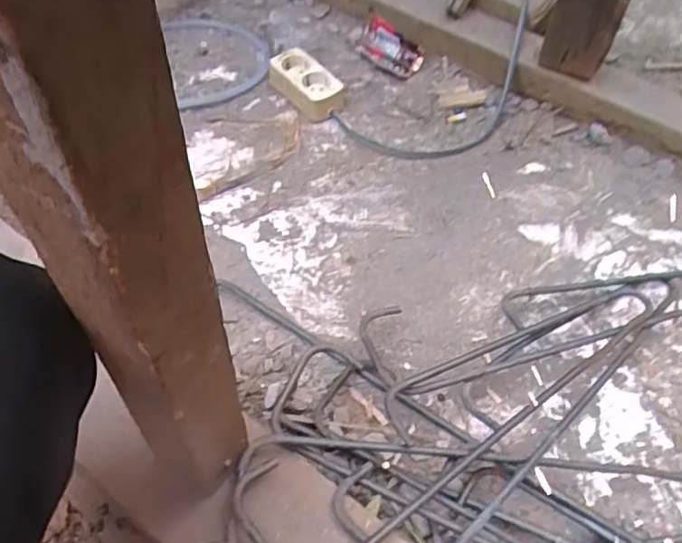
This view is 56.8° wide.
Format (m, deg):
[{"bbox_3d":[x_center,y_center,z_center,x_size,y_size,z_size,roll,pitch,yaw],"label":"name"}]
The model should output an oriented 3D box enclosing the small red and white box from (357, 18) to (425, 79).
[{"bbox_3d":[0.069,-0.316,0.904,0.100,0.015,0.058,38,101,17],"label":"small red and white box"}]

